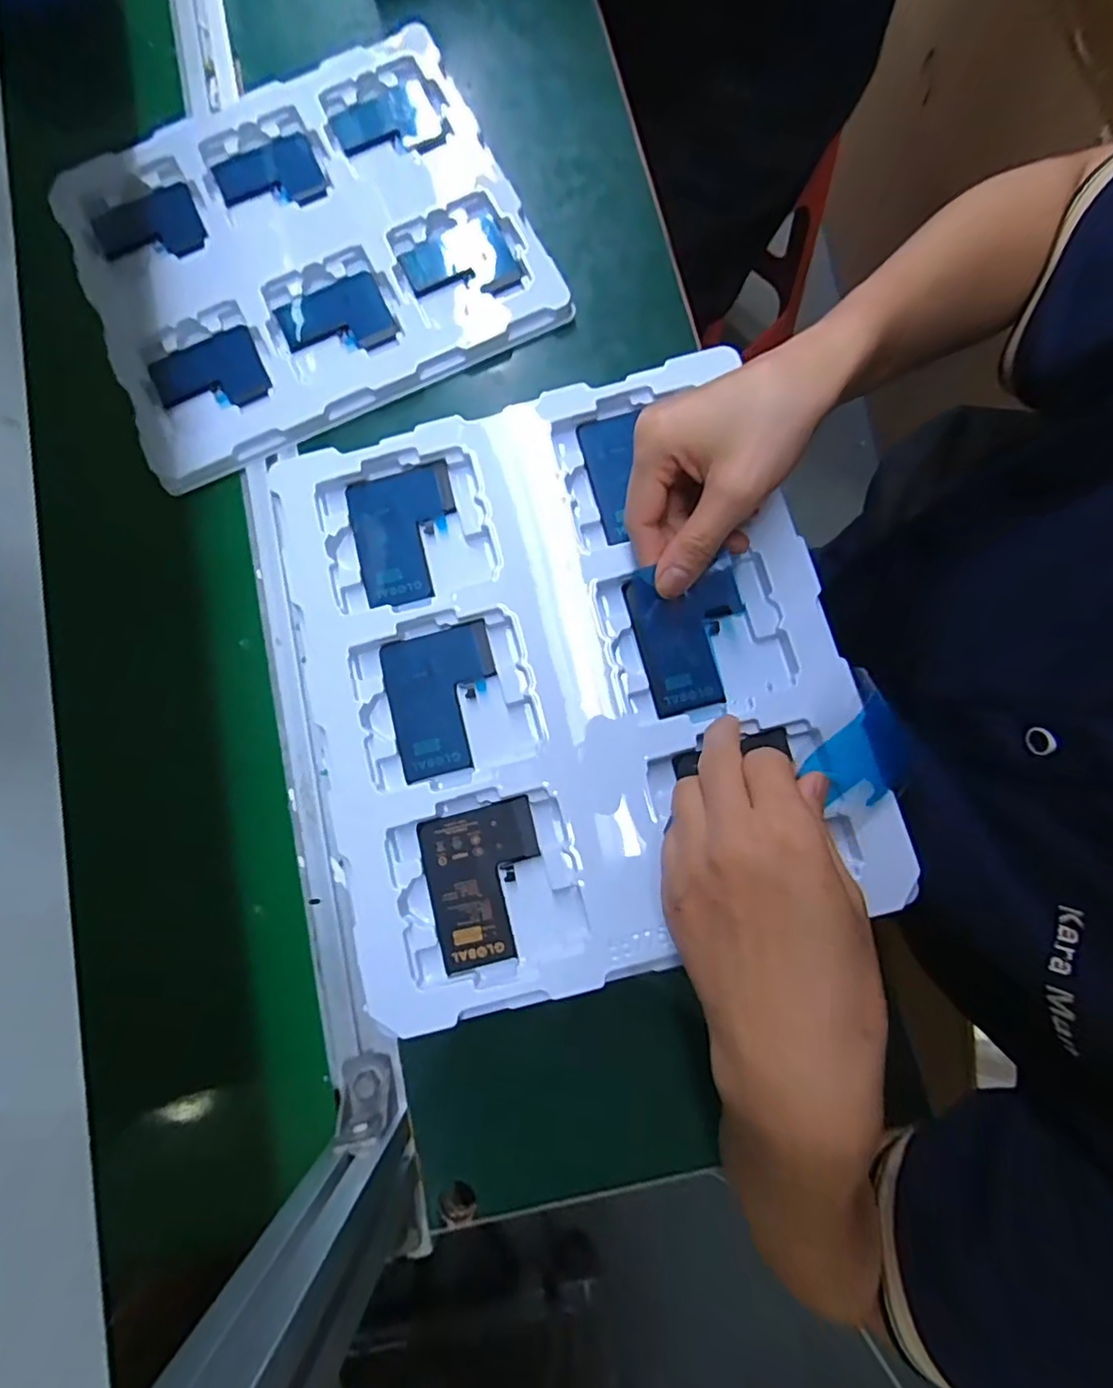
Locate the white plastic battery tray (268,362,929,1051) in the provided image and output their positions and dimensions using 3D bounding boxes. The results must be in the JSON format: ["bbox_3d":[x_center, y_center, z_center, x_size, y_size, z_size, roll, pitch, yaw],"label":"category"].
[{"bbox_3d":[0.004,-0.014,0.321,0.284,0.024,0.314,-15,79,-3],"label":"white plastic battery tray"}]

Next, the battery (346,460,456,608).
[{"bbox_3d":[-0.086,-0.092,0.341,0.059,0.005,0.078,-14,81,0],"label":"battery"}]

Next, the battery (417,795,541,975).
[{"bbox_3d":[-0.036,0.098,0.308,0.060,0.006,0.077,-14,81,0],"label":"battery"}]

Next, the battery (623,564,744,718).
[{"bbox_3d":[0.075,-0.034,0.327,0.060,0.004,0.081,-14,79,-2],"label":"battery"}]

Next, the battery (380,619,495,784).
[{"bbox_3d":[-0.062,0.003,0.325,0.060,0.005,0.078,-13,81,1],"label":"battery"}]

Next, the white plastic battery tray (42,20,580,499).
[{"bbox_3d":[-0.191,-0.330,0.444,0.318,0.029,0.274,-26,81,-2],"label":"white plastic battery tray"}]

